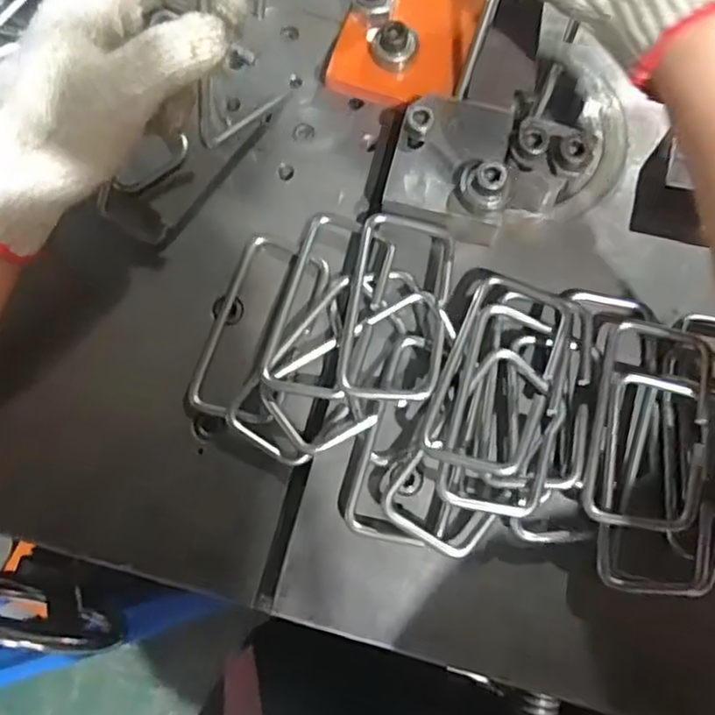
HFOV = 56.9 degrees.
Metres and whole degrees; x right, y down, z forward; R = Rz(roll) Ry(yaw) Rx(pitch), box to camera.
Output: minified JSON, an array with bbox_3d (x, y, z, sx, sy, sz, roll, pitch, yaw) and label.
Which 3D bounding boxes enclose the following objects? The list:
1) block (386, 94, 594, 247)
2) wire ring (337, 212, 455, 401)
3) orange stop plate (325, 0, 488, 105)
[{"bbox_3d":[0.070,-0.102,0.361,0.099,0.043,0.081,18,78,5],"label":"block"},{"bbox_3d":[0.021,-0.027,0.348,0.053,0.007,0.101,8,74,2],"label":"wire ring"},{"bbox_3d":[0.036,-0.208,0.401,0.076,0.018,0.115,18,78,5],"label":"orange stop plate"}]

